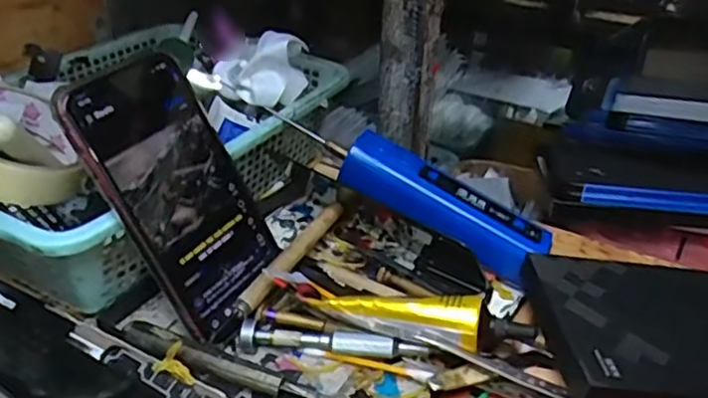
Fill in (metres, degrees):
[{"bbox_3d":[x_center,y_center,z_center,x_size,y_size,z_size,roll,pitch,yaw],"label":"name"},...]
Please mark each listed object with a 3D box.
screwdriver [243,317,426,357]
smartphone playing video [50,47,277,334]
[{"bbox_3d":[-0.011,0.072,0.336,0.096,0.015,0.014,4,34,3],"label":"screwdriver"},{"bbox_3d":[-0.088,-0.005,0.336,0.005,0.136,0.073,-11,23,43],"label":"smartphone playing video"}]

